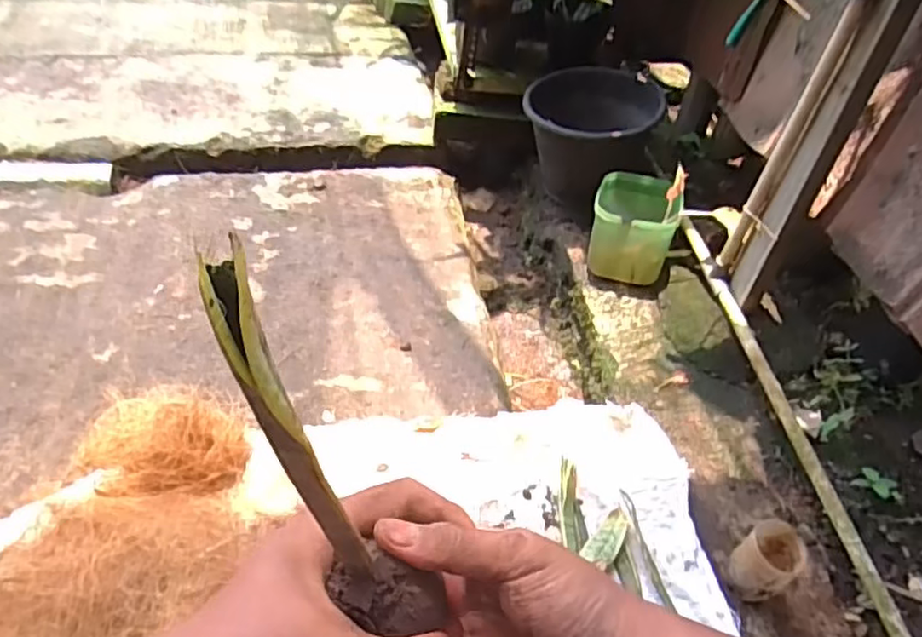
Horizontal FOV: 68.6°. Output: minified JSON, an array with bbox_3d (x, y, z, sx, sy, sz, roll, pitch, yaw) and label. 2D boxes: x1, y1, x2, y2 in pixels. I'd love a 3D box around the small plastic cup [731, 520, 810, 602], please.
[{"bbox_3d":[0.385,0.315,0.860,0.082,0.091,0.065,-30,54,-31],"label":"small plastic cup"}]

